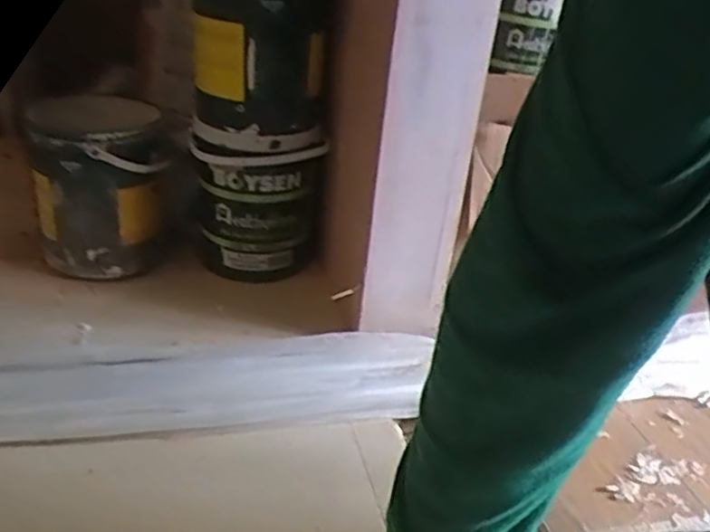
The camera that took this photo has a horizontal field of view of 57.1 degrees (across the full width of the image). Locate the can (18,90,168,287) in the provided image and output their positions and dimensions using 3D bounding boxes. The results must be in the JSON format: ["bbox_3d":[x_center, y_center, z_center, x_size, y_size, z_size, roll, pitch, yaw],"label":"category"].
[{"bbox_3d":[-0.345,-0.110,0.887,0.170,0.216,0.158,-7,31,-23],"label":"can"}]

